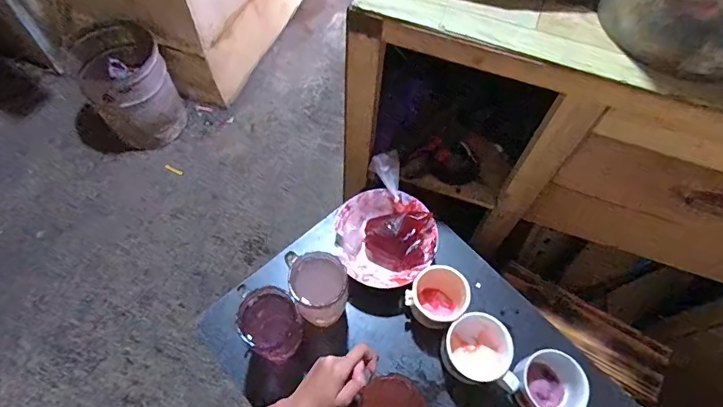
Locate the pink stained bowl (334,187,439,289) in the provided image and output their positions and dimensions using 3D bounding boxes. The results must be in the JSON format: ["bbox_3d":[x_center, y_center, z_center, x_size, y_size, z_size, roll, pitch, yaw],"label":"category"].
[{"bbox_3d":[0.036,0.057,0.685,0.148,0.051,0.147,0,62,0],"label":"pink stained bowl"}]

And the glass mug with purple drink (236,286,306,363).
[{"bbox_3d":[-0.121,0.157,0.592,0.074,0.106,0.072,0,62,0],"label":"glass mug with purple drink"}]

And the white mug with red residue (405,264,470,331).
[{"bbox_3d":[0.108,0.136,0.640,0.076,0.077,0.073,0,62,0],"label":"white mug with red residue"}]

